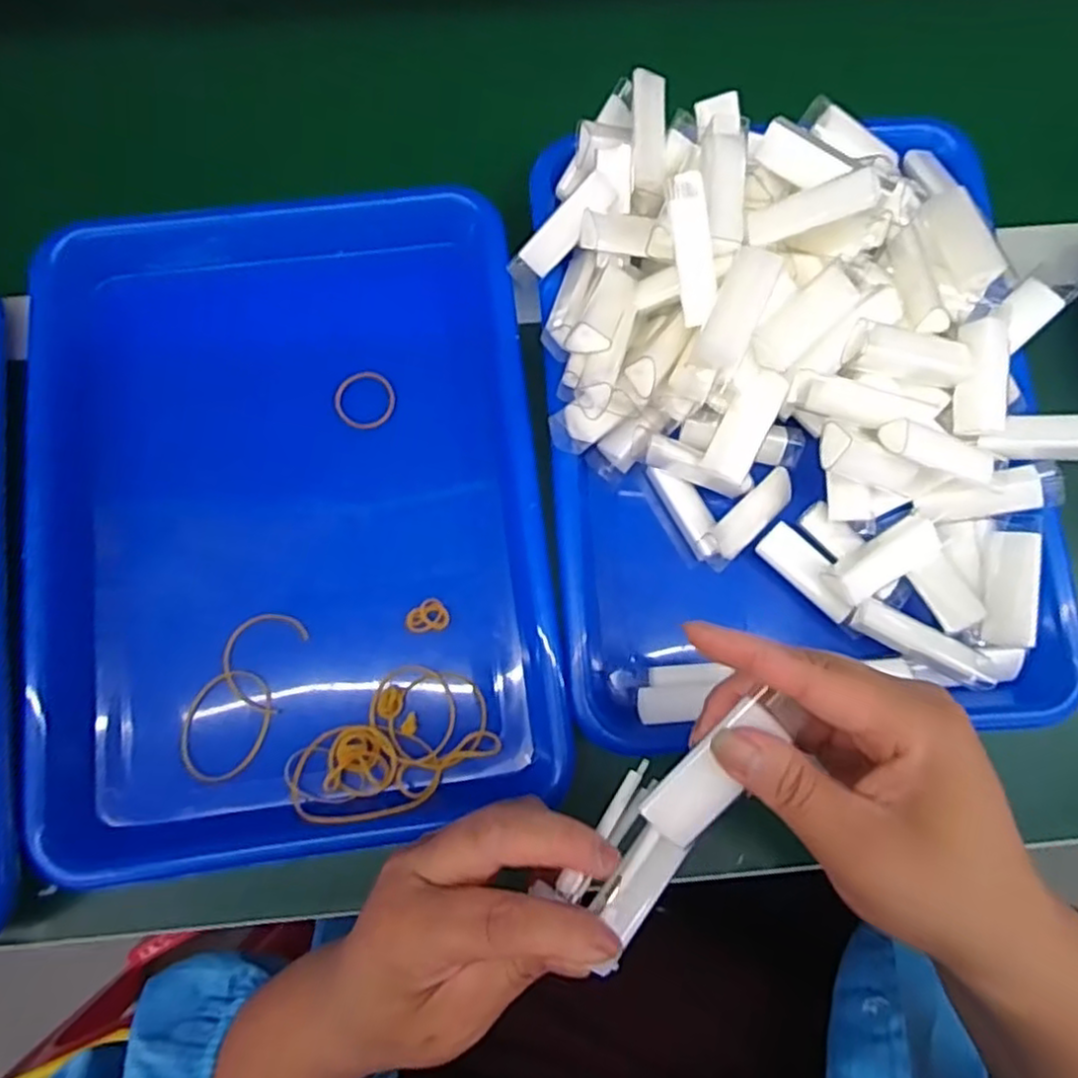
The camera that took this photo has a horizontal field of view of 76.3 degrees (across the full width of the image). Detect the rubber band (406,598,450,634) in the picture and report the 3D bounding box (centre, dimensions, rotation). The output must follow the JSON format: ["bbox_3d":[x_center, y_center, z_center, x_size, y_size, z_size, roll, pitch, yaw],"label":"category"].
[{"bbox_3d":[-0.056,0.039,0.346,0.021,0.004,0.016,-10,79,-3],"label":"rubber band"}]

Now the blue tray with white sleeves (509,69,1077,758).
[{"bbox_3d":[0.129,-0.068,0.338,0.254,0.087,0.321,-5,79,-2],"label":"blue tray with white sleeves"}]

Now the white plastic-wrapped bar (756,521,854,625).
[{"bbox_3d":[0.137,0.016,0.348,0.054,0.011,0.022,44,81,7],"label":"white plastic-wrapped bar"}]

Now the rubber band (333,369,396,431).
[{"bbox_3d":[-0.095,-0.077,0.375,0.032,0.006,0.034,1,79,-6],"label":"rubber band"}]

